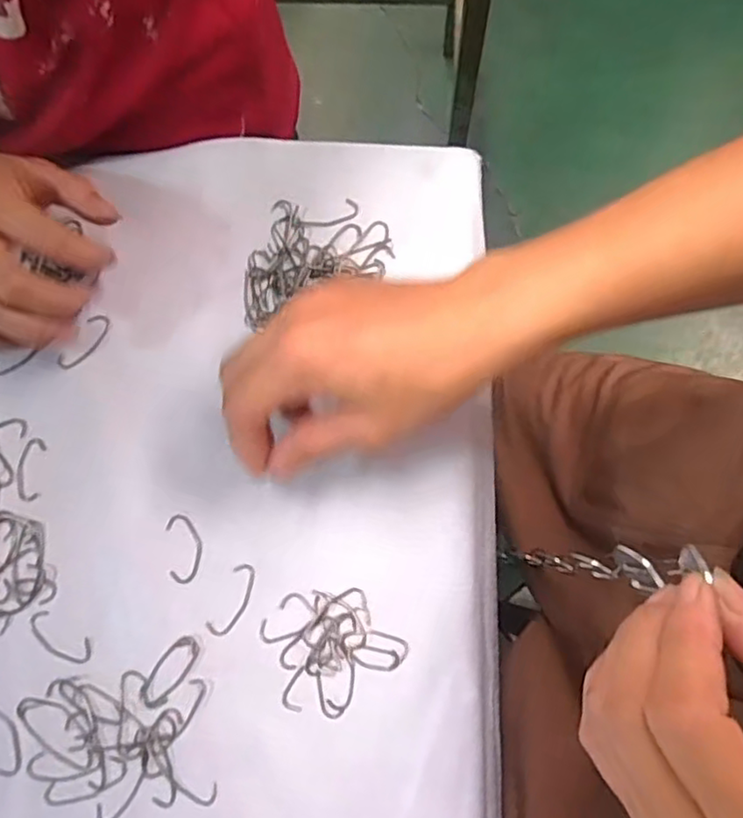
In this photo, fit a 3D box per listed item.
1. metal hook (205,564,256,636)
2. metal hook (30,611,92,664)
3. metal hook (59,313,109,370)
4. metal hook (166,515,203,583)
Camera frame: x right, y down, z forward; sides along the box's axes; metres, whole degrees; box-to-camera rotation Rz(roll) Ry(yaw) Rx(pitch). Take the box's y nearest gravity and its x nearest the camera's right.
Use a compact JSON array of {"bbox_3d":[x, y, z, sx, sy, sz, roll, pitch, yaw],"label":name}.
[{"bbox_3d":[-0.069,0.096,0.320,0.014,0.004,0.037,23,78,7],"label":"metal hook"},{"bbox_3d":[-0.156,0.115,0.319,0.036,0.004,0.015,28,79,8],"label":"metal hook"},{"bbox_3d":[-0.159,-0.037,0.352,0.014,0.004,0.036,32,79,9],"label":"metal hook"},{"bbox_3d":[-0.096,0.071,0.327,0.017,0.004,0.034,-11,76,-1],"label":"metal hook"}]

